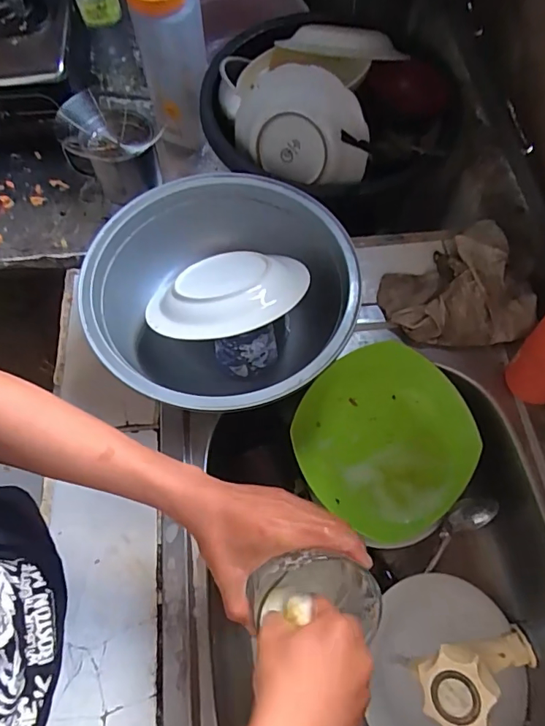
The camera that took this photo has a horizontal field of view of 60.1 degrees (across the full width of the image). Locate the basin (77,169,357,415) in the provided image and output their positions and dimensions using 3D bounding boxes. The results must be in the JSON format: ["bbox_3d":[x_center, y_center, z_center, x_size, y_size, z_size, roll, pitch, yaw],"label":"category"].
[{"bbox_3d":[-0.057,-0.067,0.574,0.289,0.138,0.294,0,66,0],"label":"basin"}]

